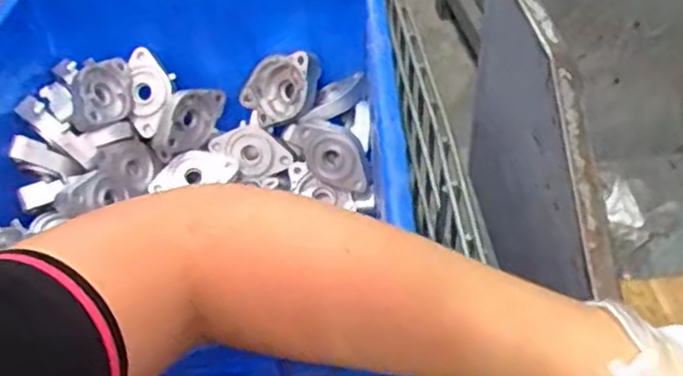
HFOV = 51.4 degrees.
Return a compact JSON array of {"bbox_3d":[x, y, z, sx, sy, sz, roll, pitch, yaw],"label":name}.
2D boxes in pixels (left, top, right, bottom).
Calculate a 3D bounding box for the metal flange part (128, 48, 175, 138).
[{"bbox_3d":[-0.218,-0.112,0.815,0.045,0.021,0.099,-2,84,2],"label":"metal flange part"}]

